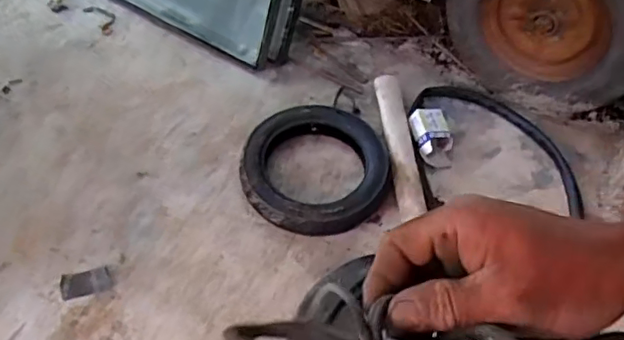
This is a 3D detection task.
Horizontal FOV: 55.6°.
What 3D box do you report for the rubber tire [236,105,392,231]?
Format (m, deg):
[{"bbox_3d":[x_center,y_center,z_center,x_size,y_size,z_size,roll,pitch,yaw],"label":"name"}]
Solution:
[{"bbox_3d":[0.013,-0.004,1.457,0.334,0.089,0.360,0,58,0],"label":"rubber tire"}]

